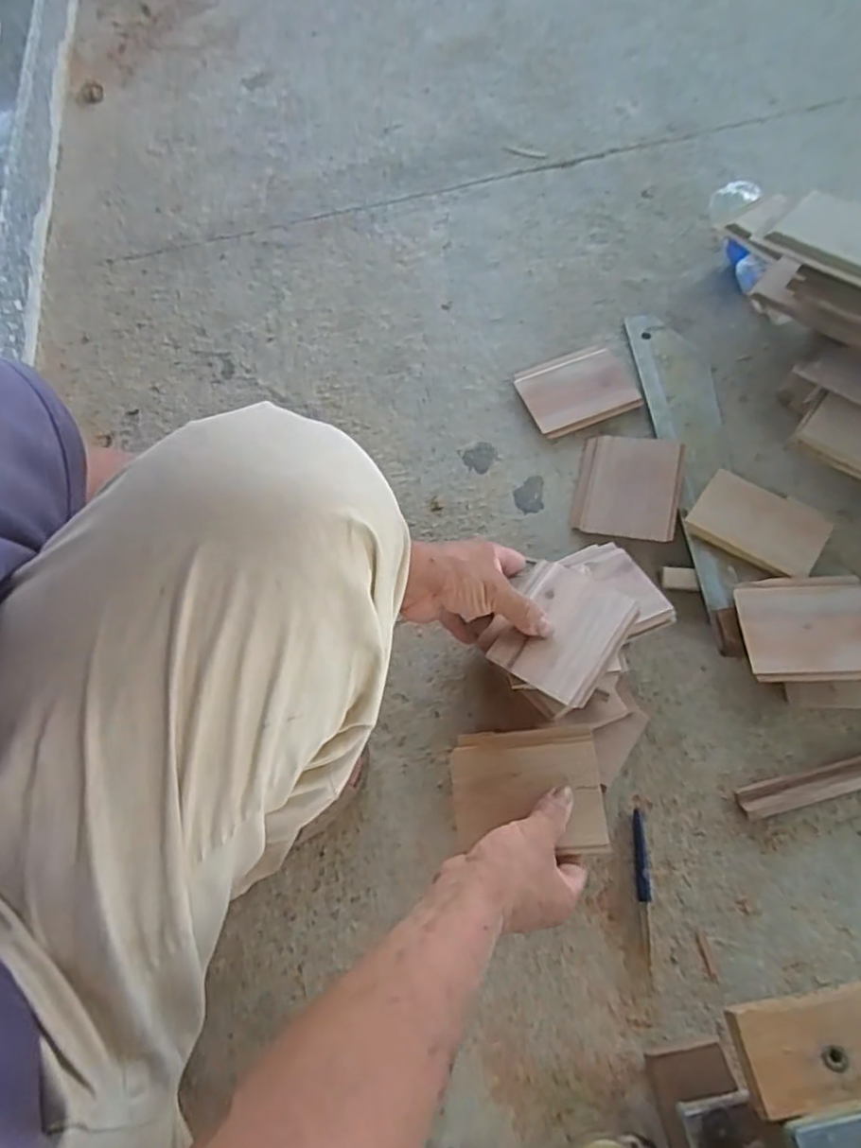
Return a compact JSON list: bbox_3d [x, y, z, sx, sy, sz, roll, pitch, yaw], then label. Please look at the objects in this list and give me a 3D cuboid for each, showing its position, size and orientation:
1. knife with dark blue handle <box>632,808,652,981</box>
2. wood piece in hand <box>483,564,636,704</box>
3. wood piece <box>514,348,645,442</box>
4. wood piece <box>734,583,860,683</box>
[{"bbox_3d":[0.177,0.262,0.570,0.011,0.007,0.123,0,64,4],"label":"knife with dark blue handle"},{"bbox_3d":[0.107,0.046,0.578,0.099,0.015,0.112,26,62,24],"label":"wood piece in hand"},{"bbox_3d":[0.167,-0.210,0.788,0.119,0.011,0.101,-21,65,-6],"label":"wood piece"},{"bbox_3d":[0.342,0.051,0.613,0.122,0.010,0.089,-5,65,3],"label":"wood piece"}]

